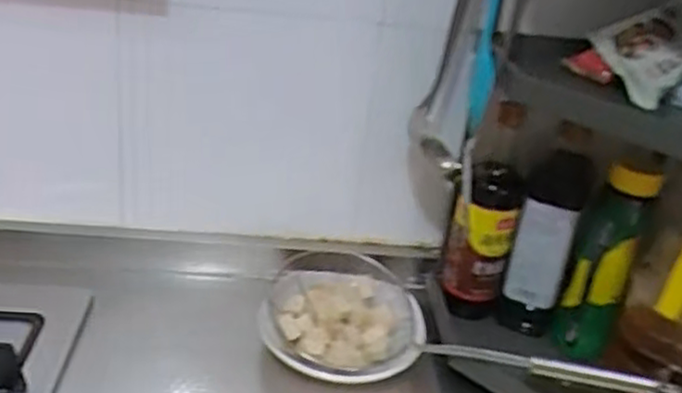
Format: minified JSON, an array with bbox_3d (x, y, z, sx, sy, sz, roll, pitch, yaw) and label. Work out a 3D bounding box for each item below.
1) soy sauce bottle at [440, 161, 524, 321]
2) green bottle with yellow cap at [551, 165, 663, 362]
[{"bbox_3d":[0.167,0.058,0.878,0.072,0.195,0.057,11,28,7],"label":"soy sauce bottle"},{"bbox_3d":[0.297,0.080,0.832,0.065,0.224,0.053,18,29,20],"label":"green bottle with yellow cap"}]

